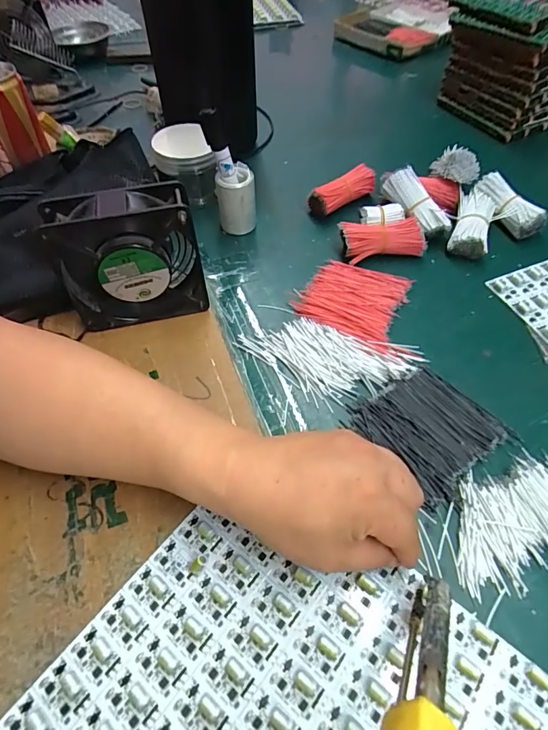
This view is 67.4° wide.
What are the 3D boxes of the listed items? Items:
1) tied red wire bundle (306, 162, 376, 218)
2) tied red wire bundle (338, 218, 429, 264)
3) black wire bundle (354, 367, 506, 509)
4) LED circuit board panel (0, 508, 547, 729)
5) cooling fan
[{"bbox_3d":[0.085,-0.214,0.514,0.083,0.039,0.029,-29,59,-18],"label":"tied red wire bundle"},{"bbox_3d":[0.121,-0.140,0.458,0.089,0.034,0.037,-8,55,-4],"label":"tied red wire bundle"},{"bbox_3d":[0.129,0.051,0.339,0.095,0.008,0.093,-32,60,-19],"label":"black wire bundle"},{"bbox_3d":[-0.015,0.222,0.222,0.244,0.006,0.281,33,61,22],"label":"LED circuit board panel"},{"bbox_3d":[-0.129,-0.094,0.378,0.117,0.123,0.048,-12,56,-7],"label":"cooling fan"}]

